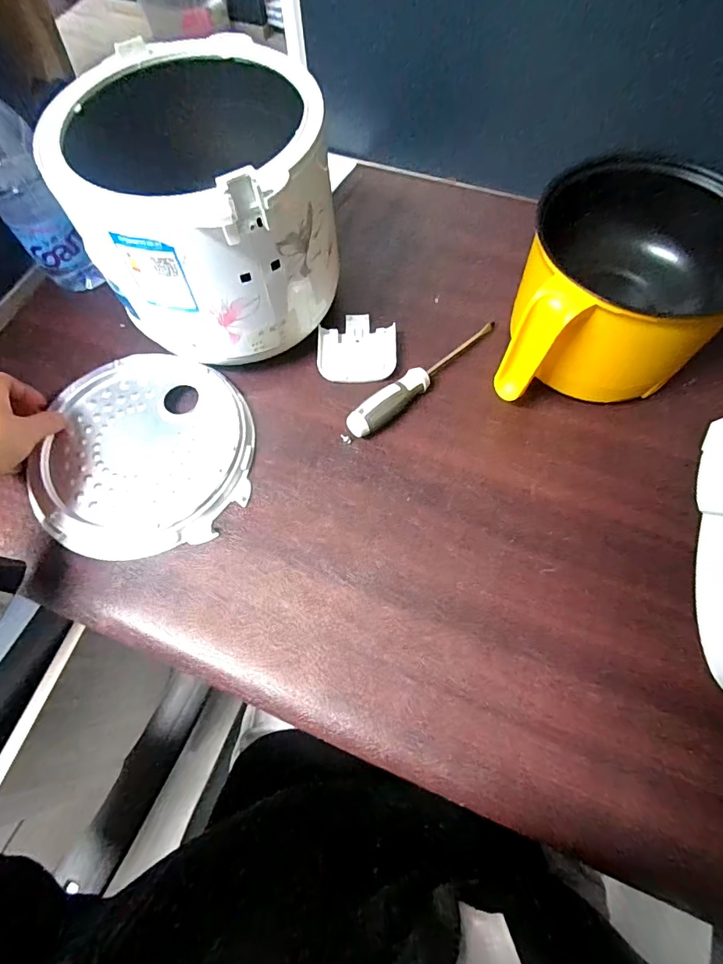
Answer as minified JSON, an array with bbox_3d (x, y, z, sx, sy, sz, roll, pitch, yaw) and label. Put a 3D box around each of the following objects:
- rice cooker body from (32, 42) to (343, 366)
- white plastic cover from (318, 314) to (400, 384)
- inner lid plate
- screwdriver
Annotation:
[{"bbox_3d":[-0.123,-0.230,0.417,0.203,0.179,0.214,2,66,3],"label":"rice cooker body"},{"bbox_3d":[-0.004,-0.135,0.461,0.076,0.014,0.081,-1,64,1],"label":"white plastic cover"},{"bbox_3d":[-0.194,-0.029,0.419,0.183,0.016,0.189,-1,64,1],"label":"inner lid plate"},{"bbox_3d":[0.063,-0.102,0.439,0.186,0.026,0.023,-39,70,-16],"label":"screwdriver"}]

